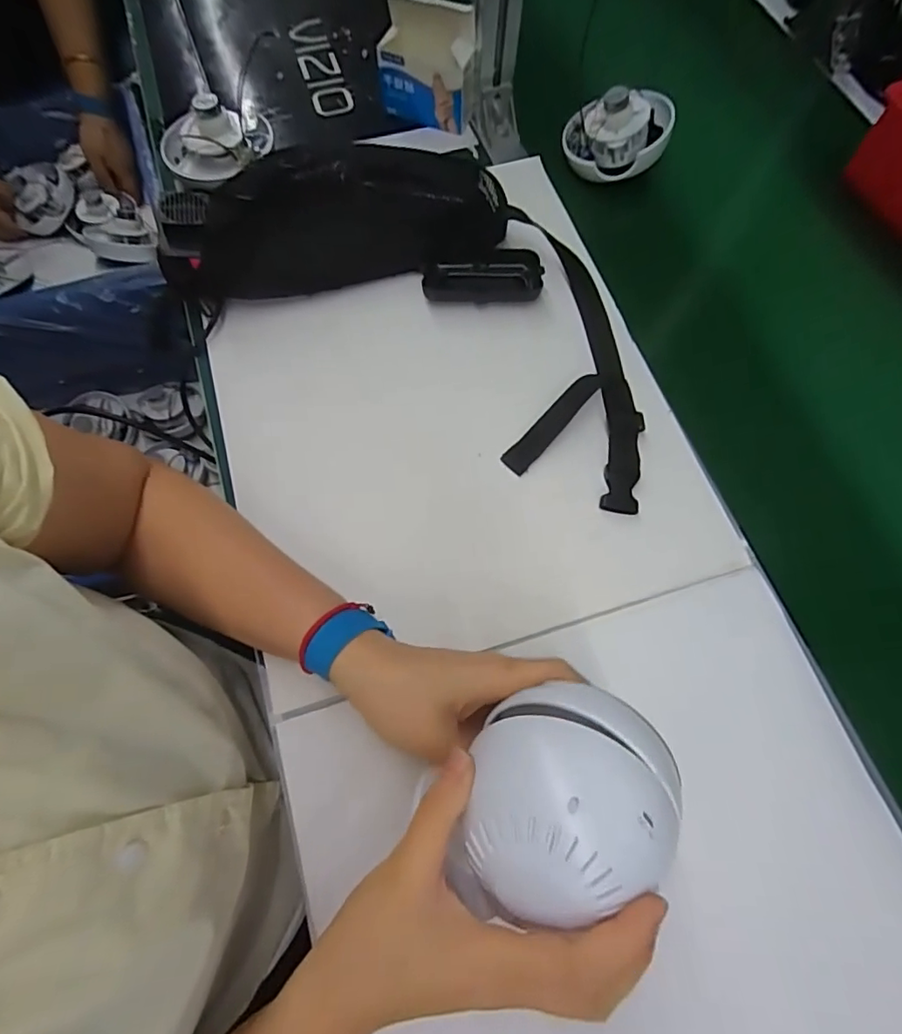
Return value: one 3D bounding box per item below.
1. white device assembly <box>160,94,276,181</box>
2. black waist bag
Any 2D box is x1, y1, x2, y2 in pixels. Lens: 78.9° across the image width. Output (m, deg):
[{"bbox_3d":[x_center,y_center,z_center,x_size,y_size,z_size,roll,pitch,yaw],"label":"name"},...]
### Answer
[{"bbox_3d":[-0.239,-0.383,0.559,0.110,0.069,0.054,-9,69,-5],"label":"white device assembly"},{"bbox_3d":[-0.020,-0.213,0.496,0.482,0.056,0.255,24,70,10],"label":"black waist bag"}]

